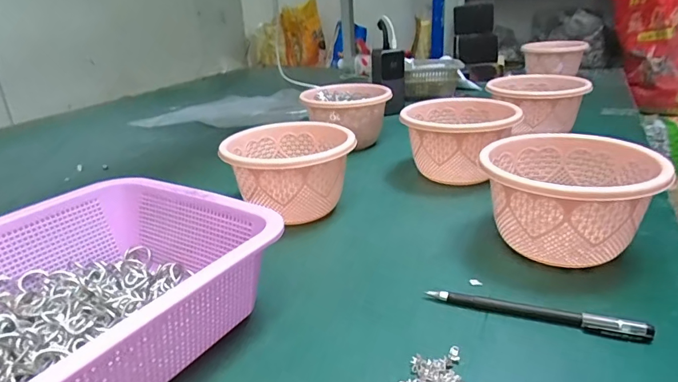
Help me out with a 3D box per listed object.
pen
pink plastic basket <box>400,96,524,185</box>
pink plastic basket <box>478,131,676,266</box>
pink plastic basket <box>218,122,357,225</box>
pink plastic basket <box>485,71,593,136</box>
[{"bbox_3d":[0.145,0.089,0.335,0.150,0.011,0.013,8,25,21],"label":"pen"},{"bbox_3d":[0.155,-0.063,0.591,0.134,0.090,0.137,6,24,17],"label":"pink plastic basket"},{"bbox_3d":[0.204,0.012,0.410,0.137,0.091,0.140,6,24,18],"label":"pink plastic basket"},{"bbox_3d":[-0.057,-0.019,0.520,0.139,0.088,0.141,-5,23,-8],"label":"pink plastic basket"},{"bbox_3d":[0.312,-0.133,0.716,0.144,0.080,0.144,0,23,6],"label":"pink plastic basket"}]

